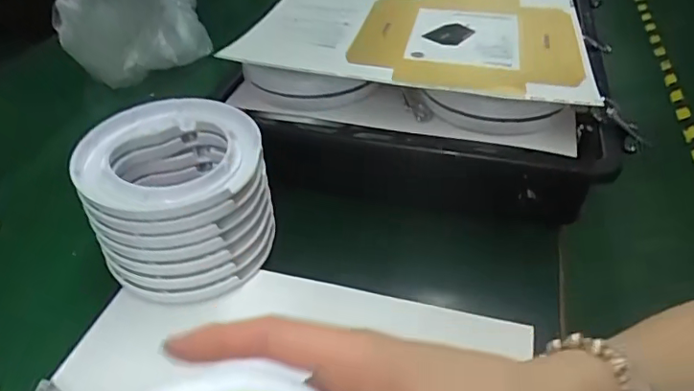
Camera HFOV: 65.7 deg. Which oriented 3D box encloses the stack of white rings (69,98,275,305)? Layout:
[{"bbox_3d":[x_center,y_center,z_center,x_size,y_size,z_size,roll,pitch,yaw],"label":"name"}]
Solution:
[{"bbox_3d":[-0.128,-0.002,0.423,0.131,0.099,0.132,-19,42,-14],"label":"stack of white rings"}]

